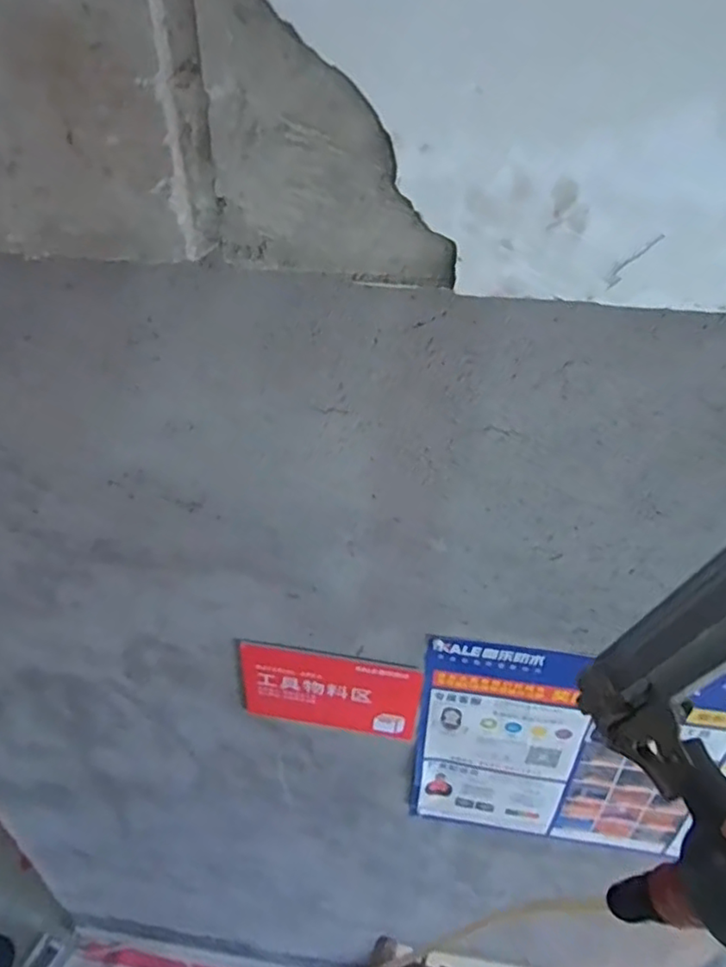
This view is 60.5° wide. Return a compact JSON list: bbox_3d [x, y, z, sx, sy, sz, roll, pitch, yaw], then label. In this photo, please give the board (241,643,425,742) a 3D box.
[{"bbox_3d":[-0.054,0.360,1.067,0.299,0.200,0.015,5,37,6],"label":"board"}]

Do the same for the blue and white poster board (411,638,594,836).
[{"bbox_3d":[0.236,0.464,1.093,0.265,0.549,0.019,6,37,7],"label":"blue and white poster board"}]

